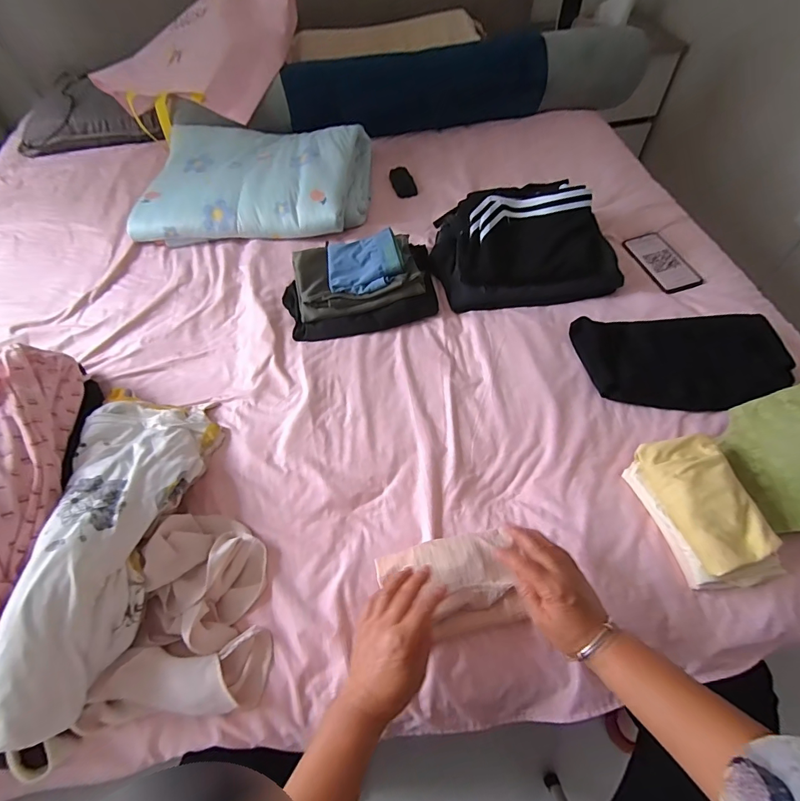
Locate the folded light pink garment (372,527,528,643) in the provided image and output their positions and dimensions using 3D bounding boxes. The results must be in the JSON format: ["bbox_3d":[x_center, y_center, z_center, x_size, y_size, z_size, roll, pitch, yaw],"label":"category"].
[{"bbox_3d":[0.060,0.229,0.520,0.163,0.027,0.111,-12,56,-4],"label":"folded light pink garment"}]

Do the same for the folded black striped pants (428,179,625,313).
[{"bbox_3d":[0.229,-0.323,0.815,0.328,0.125,0.264,-5,56,1],"label":"folded black striped pants"}]

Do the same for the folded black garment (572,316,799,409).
[{"bbox_3d":[0.448,-0.067,0.678,0.304,0.039,0.167,0,56,4],"label":"folded black garment"}]

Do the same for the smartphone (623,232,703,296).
[{"bbox_3d":[0.524,-0.278,0.838,0.089,0.015,0.176,-11,56,-3],"label":"smartphone"}]

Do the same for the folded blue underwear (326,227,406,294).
[{"bbox_3d":[-0.069,-0.265,0.799,0.140,0.039,0.129,-12,56,-4],"label":"folded blue underwear"}]

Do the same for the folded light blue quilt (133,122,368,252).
[{"bbox_3d":[-0.347,-0.531,1.011,0.534,0.102,0.359,1,57,5],"label":"folded light blue quilt"}]

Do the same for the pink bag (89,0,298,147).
[{"bbox_3d":[-0.508,-0.934,1.108,0.439,0.082,0.525,36,89,10],"label":"pink bag"}]

